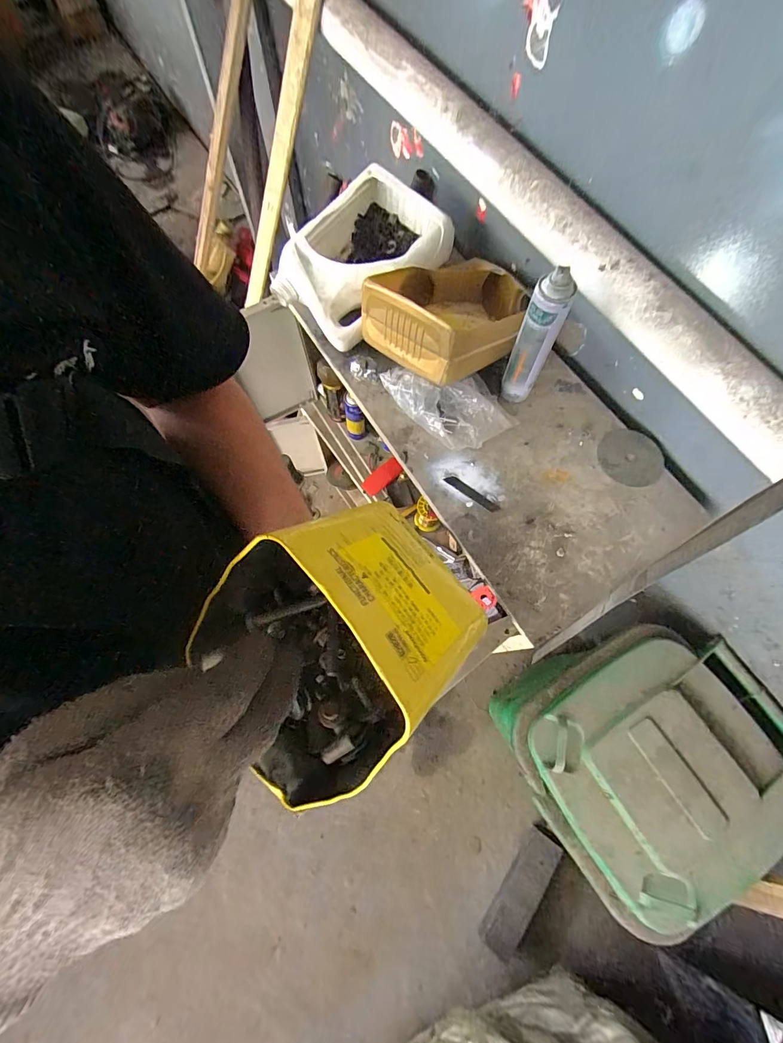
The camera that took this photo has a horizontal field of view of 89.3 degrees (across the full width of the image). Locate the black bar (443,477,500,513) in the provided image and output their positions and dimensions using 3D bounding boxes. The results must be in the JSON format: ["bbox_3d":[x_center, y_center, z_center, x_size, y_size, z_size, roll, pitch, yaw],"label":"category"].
[{"bbox_3d":[0.128,-0.044,0.632,0.094,0.006,0.017,36,73,12],"label":"black bar"}]

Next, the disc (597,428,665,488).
[{"bbox_3d":[0.393,-0.106,0.652,0.101,0.004,0.103,0,69,-1],"label":"disc"}]

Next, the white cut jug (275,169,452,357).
[{"bbox_3d":[-0.062,-0.486,0.712,0.234,0.112,0.278,38,73,13],"label":"white cut jug"}]

